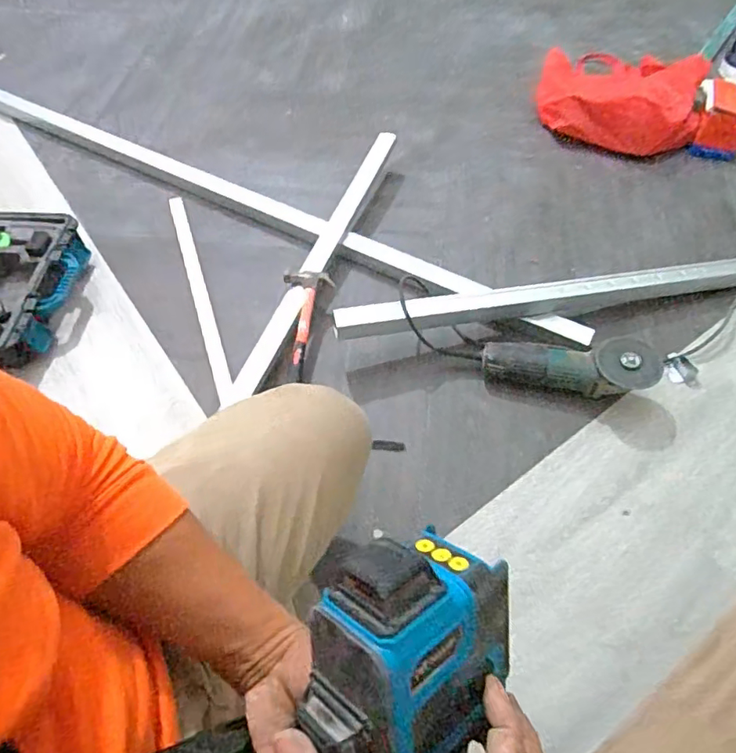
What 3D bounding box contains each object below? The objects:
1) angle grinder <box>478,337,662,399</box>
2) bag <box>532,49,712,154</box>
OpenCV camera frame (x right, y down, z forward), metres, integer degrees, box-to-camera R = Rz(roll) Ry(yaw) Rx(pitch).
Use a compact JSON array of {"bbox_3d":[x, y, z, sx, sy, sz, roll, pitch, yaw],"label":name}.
[{"bbox_3d":[0.331,-0.012,0.909,0.270,0.088,0.081,3,59,19],"label":"angle grinder"},{"bbox_3d":[0.600,-0.704,1.310,0.359,0.115,0.395,15,62,11],"label":"bag"}]

